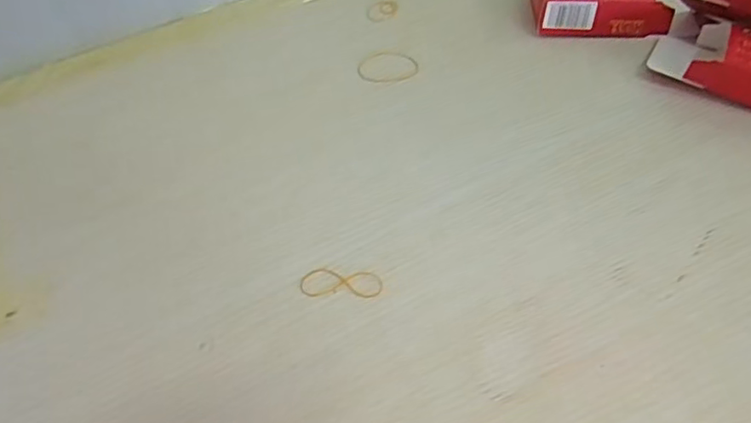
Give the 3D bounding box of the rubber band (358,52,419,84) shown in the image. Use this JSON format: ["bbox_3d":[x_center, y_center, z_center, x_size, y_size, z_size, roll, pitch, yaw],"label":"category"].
[{"bbox_3d":[0.012,-0.135,0.552,0.056,0.004,0.044,-8,52,-2],"label":"rubber band"}]

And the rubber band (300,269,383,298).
[{"bbox_3d":[-0.024,0.049,0.412,0.058,0.004,0.022,2,53,6],"label":"rubber band"}]

